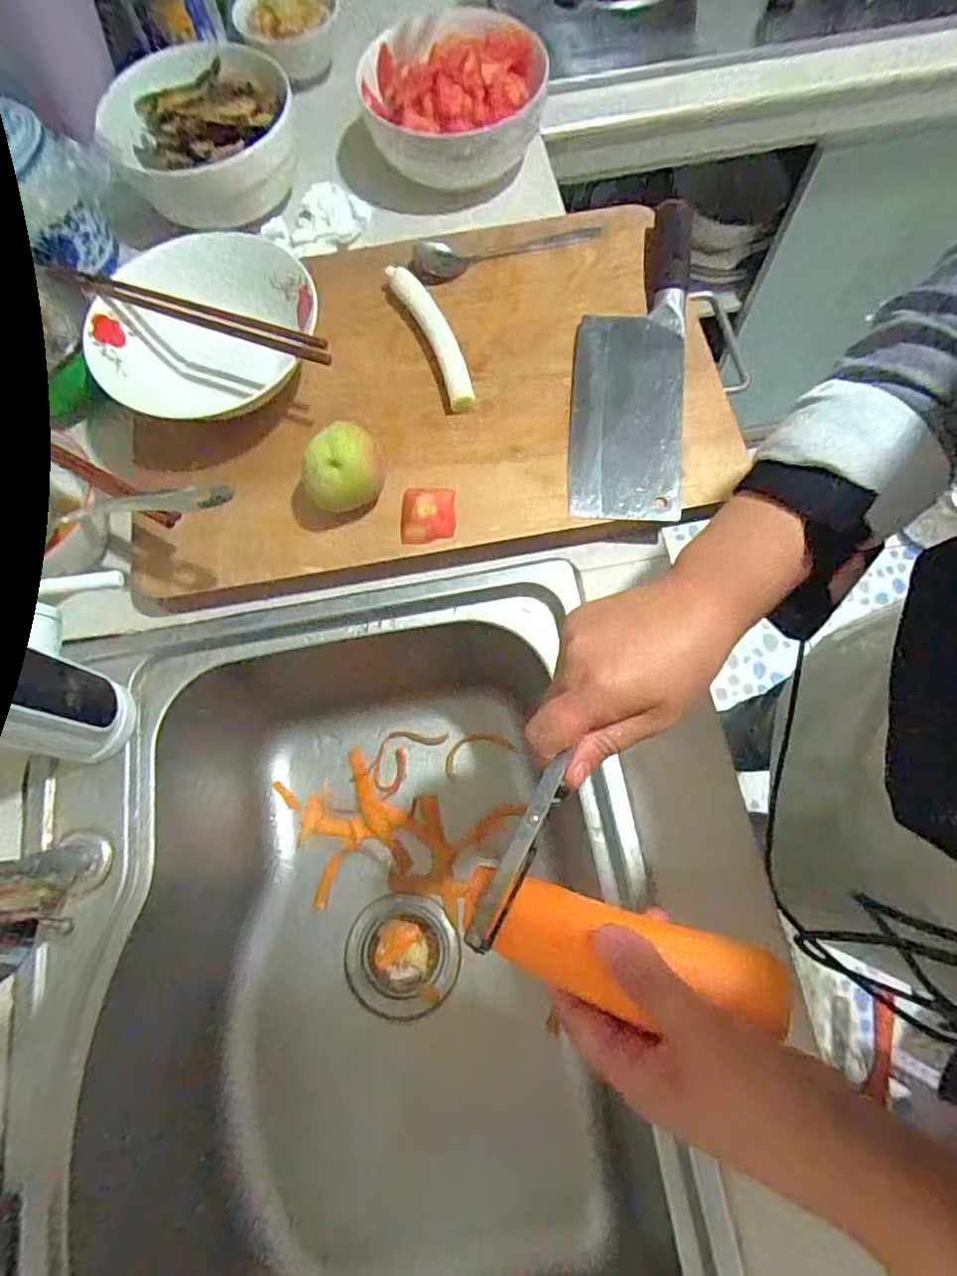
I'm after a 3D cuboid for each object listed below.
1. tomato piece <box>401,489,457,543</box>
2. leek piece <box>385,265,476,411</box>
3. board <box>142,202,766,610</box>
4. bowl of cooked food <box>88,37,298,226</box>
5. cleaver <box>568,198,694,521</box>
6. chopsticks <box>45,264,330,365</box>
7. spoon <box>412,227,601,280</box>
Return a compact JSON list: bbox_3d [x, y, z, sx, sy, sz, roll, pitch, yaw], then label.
[{"bbox_3d":[-0.038,-0.096,0.451,0.040,0.014,0.047,-2,74,1],"label":"tomato piece"},{"bbox_3d":[-0.036,-0.252,0.495,0.026,0.021,0.148,-24,74,-5],"label":"leek piece"},{"bbox_3d":[-0.046,-0.211,0.509,0.472,0.034,0.312,-9,74,-1],"label":"board"},{"bbox_3d":[-0.256,-0.469,0.561,0.173,0.072,0.139,-15,74,-3],"label":"bowl of cooked food"},{"bbox_3d":[0.125,-0.231,0.490,0.086,0.023,0.292,5,72,4],"label":"cleaver"},{"bbox_3d":[-0.222,-0.247,0.454,0.244,0.013,0.015,20,74,9],"label":"chopsticks"},{"bbox_3d":[0.026,-0.348,0.538,0.169,0.011,0.038,-8,74,0],"label":"spoon"}]

